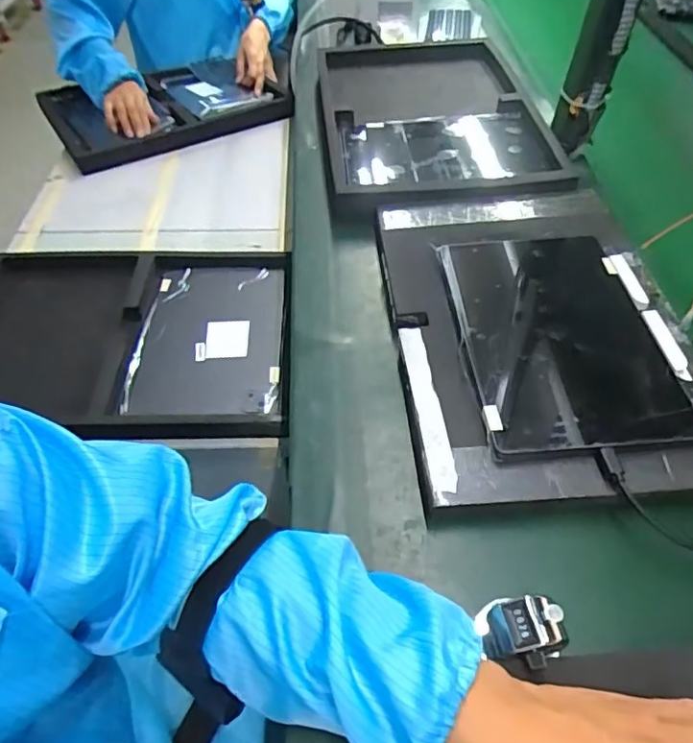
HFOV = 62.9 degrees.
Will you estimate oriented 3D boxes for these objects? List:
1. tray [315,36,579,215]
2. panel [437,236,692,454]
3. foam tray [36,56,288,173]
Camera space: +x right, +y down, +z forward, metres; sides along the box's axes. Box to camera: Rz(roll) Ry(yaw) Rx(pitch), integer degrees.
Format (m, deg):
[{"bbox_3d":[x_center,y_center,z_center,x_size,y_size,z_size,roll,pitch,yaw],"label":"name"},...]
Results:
[{"bbox_3d":[0.115,-0.369,0.820,0.305,0.043,0.449,-4,51,-4],"label":"tray"},{"bbox_3d":[0.190,-0.042,0.516,0.166,0.017,0.252,-4,49,-4],"label":"panel"},{"bbox_3d":[-0.342,-0.499,1.073,0.403,0.052,0.287,-26,56,-20],"label":"foam tray"}]

